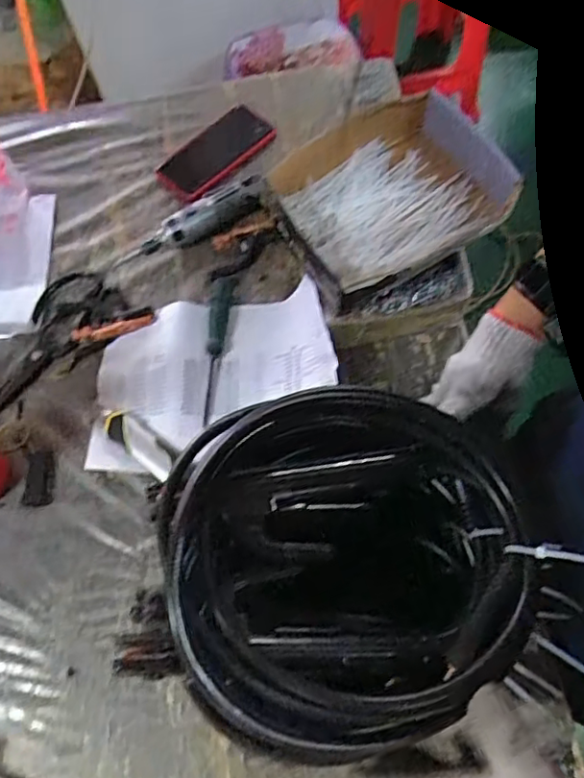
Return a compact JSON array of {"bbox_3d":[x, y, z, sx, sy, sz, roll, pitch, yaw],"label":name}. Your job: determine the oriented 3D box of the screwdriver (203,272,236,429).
[{"bbox_3d":[-0.096,-0.050,0.745,0.029,0.028,0.195,5,67,5],"label":"screwdriver"}]

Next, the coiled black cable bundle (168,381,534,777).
[{"bbox_3d":[0.041,0.106,0.397,0.227,0.072,0.206,-15,67,-4],"label":"coiled black cable bundle"}]

